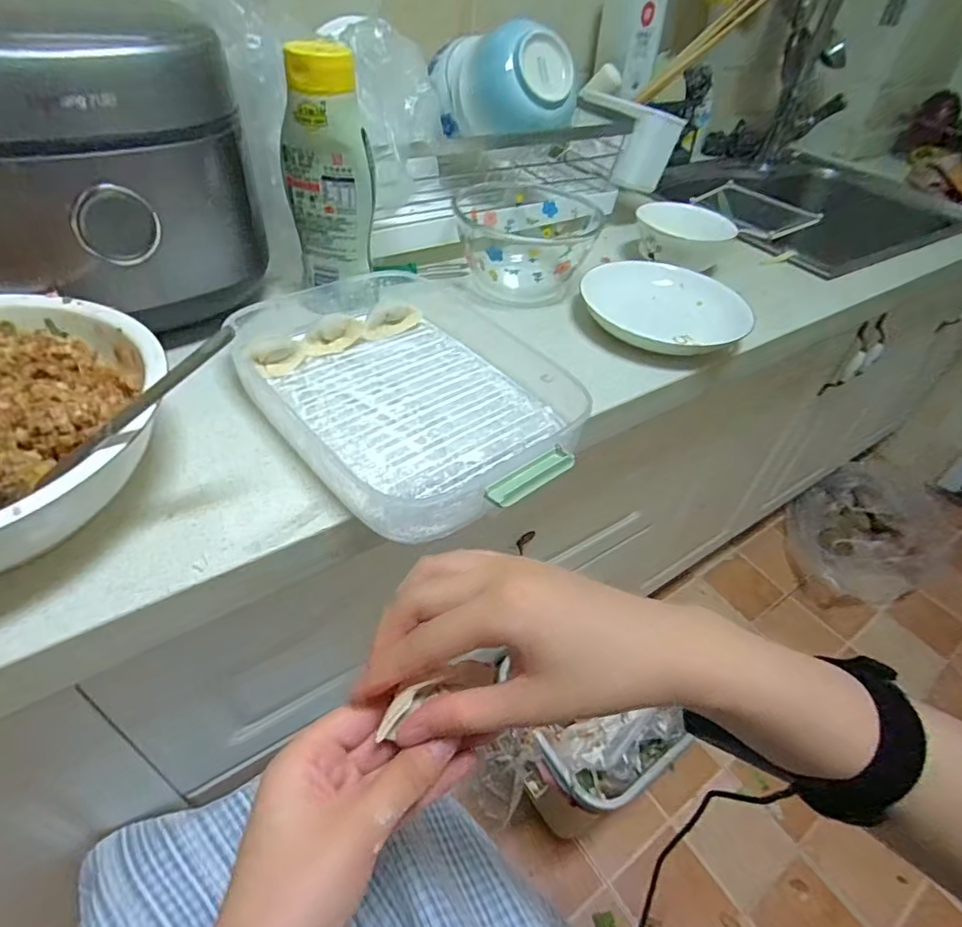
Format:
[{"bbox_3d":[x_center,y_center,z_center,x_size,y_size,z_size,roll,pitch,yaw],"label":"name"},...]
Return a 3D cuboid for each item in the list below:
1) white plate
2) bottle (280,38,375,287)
[{"bbox_3d":[0.202,-0.170,0.607,0.175,0.032,0.175,3,44,-3],"label":"white plate"},{"bbox_3d":[-0.133,-0.246,0.487,0.054,0.194,0.054,-29,54,-31],"label":"bottle"}]

